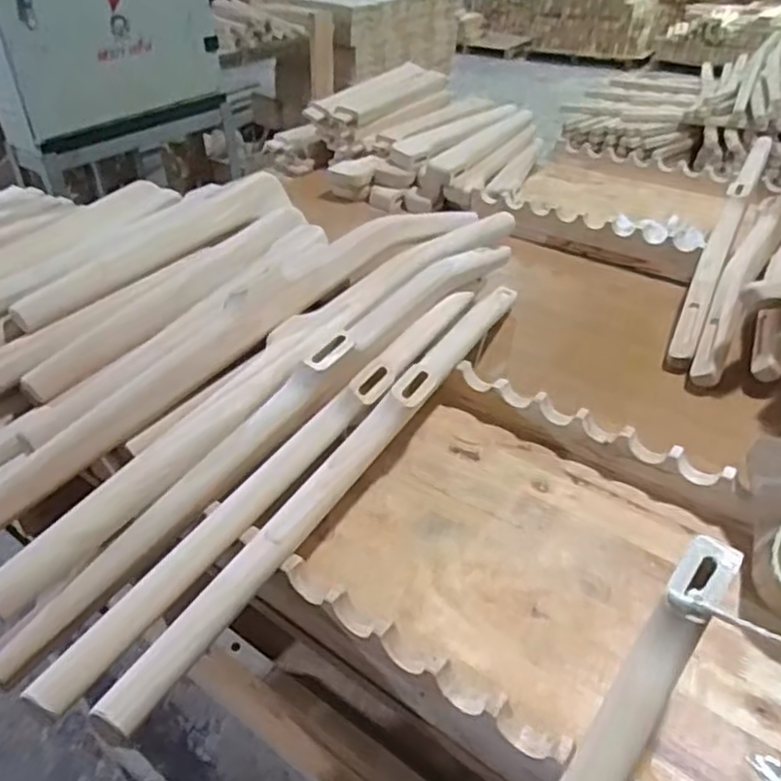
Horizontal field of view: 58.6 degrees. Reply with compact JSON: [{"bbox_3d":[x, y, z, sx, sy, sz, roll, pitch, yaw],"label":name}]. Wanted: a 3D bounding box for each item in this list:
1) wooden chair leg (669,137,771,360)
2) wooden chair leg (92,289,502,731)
[{"bbox_3d":[0.543,-0.260,1.122,0.041,0.101,0.669,18,41,24],"label":"wooden chair leg"},{"bbox_3d":[-0.019,0.046,0.680,0.038,0.046,0.658,18,41,24],"label":"wooden chair leg"}]

